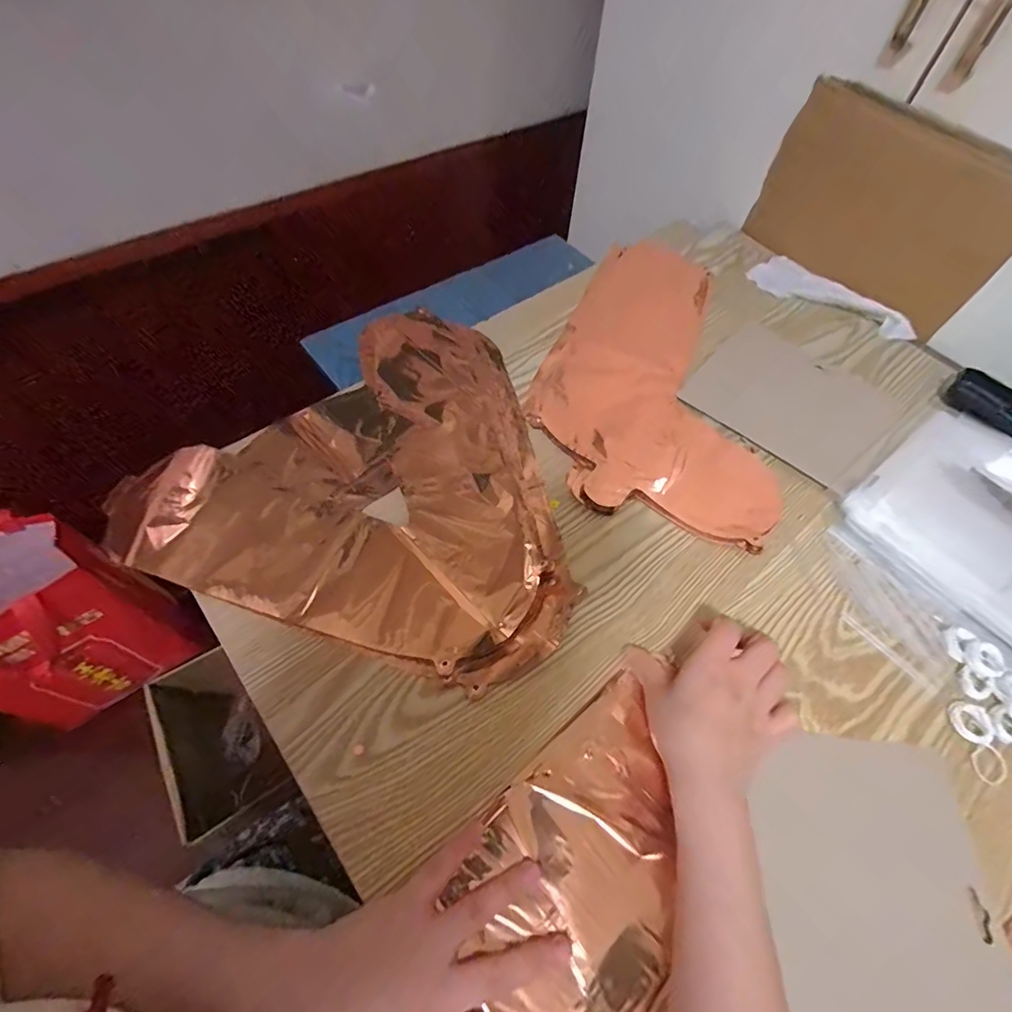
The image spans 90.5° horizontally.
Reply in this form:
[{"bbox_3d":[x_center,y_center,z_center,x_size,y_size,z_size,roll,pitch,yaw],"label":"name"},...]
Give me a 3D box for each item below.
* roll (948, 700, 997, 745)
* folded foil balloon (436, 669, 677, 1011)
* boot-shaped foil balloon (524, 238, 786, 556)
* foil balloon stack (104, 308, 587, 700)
[{"bbox_3d":[0.345,0.159,0.370,0.027,0.007,0.030,29,62,14],"label":"roll"},{"bbox_3d":[0.059,0.221,0.315,0.190,0.012,0.130,-38,68,-23],"label":"folded foil balloon"},{"bbox_3d":[0.143,-0.162,0.555,0.222,0.009,0.433,2,59,-2],"label":"boot-shaped foil balloon"},{"bbox_3d":[-0.103,-0.051,0.467,0.370,0.016,0.350,17,60,7],"label":"foil balloon stack"}]

